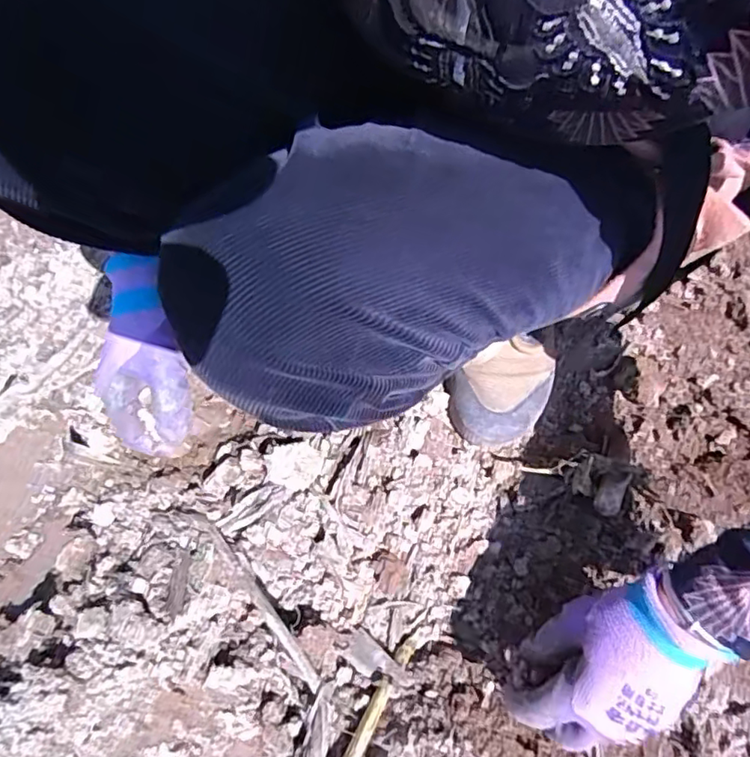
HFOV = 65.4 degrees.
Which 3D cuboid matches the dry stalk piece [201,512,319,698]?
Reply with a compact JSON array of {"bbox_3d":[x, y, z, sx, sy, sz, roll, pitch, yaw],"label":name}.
[{"bbox_3d":[-0.085,0.163,0.435,0.011,0.021,0.148,-35,66,-15],"label":"dry stalk piece"}]

